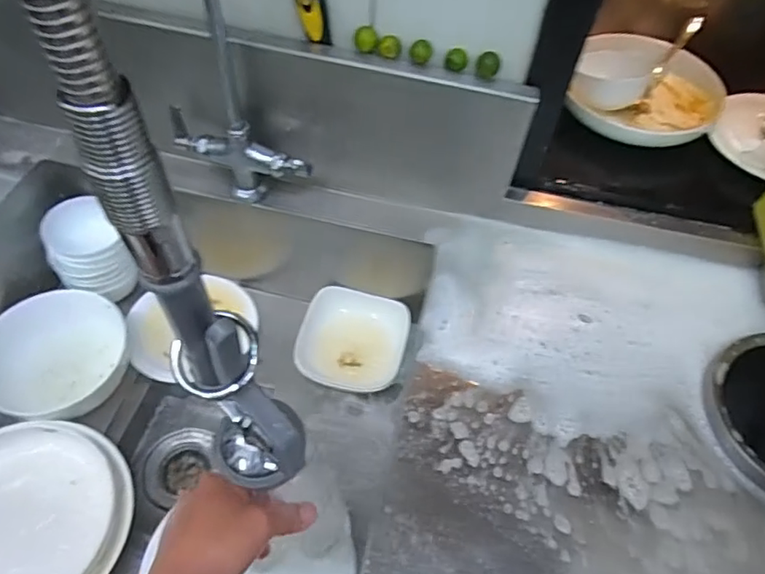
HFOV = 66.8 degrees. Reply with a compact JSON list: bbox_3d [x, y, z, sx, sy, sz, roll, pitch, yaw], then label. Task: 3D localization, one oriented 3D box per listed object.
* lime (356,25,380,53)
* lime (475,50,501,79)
[{"bbox_3d":[-0.018,-0.276,0.648,0.025,0.024,0.024,2,55,0],"label":"lime"},{"bbox_3d":[0.117,-0.247,0.641,0.025,0.026,0.021,7,55,4],"label":"lime"}]

